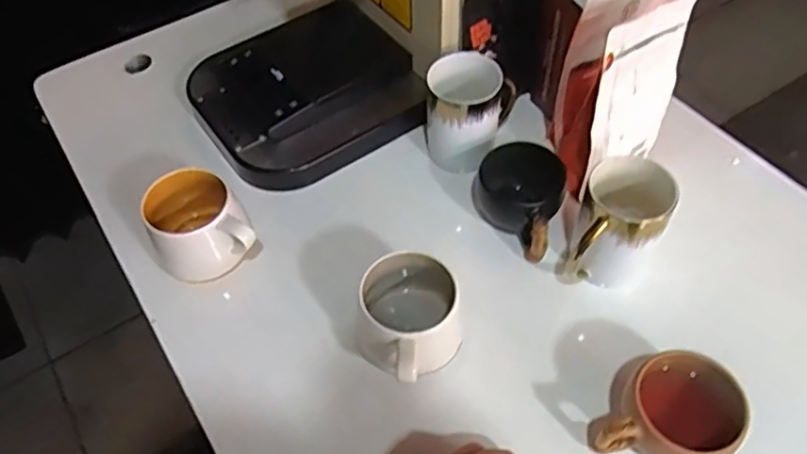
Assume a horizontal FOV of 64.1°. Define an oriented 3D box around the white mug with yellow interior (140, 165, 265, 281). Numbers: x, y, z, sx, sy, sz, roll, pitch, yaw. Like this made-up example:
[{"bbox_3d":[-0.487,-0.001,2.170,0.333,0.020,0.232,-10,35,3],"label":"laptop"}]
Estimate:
[{"bbox_3d":[-0.188,0.008,0.599,0.087,0.084,0.091,-25,57,-16],"label":"white mug with yellow interior"}]

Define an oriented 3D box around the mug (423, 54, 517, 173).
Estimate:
[{"bbox_3d":[0.064,-0.118,0.652,0.078,0.091,0.086,19,57,15],"label":"mug"}]

